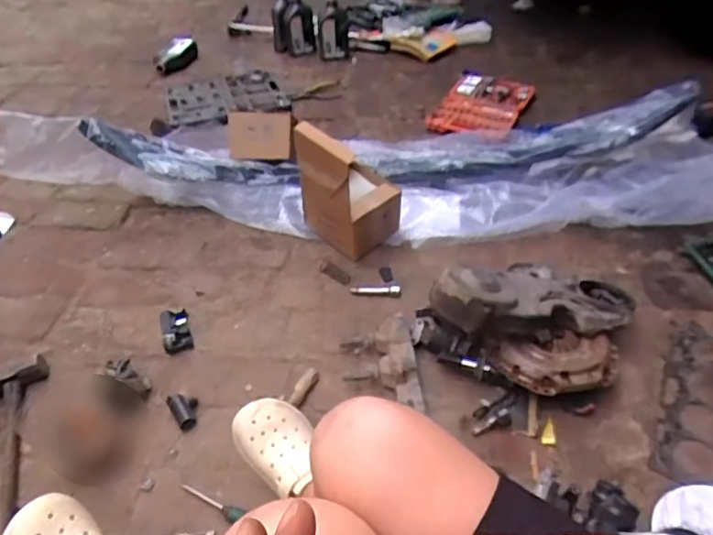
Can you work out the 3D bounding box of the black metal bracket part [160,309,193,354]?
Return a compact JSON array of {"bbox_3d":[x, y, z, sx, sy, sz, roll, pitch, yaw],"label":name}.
[{"bbox_3d":[-0.353,0.120,1.093,0.050,0.028,0.101,-15,43,-15],"label":"black metal bracket part"}]

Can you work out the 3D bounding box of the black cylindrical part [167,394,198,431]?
[{"bbox_3d":[-0.294,0.243,0.962,0.045,0.024,0.070,-23,46,-23],"label":"black cylindrical part"}]

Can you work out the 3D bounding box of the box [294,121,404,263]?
[{"bbox_3d":[-0.014,-0.188,1.233,0.161,0.265,0.193,-32,50,-31],"label":"box"}]

